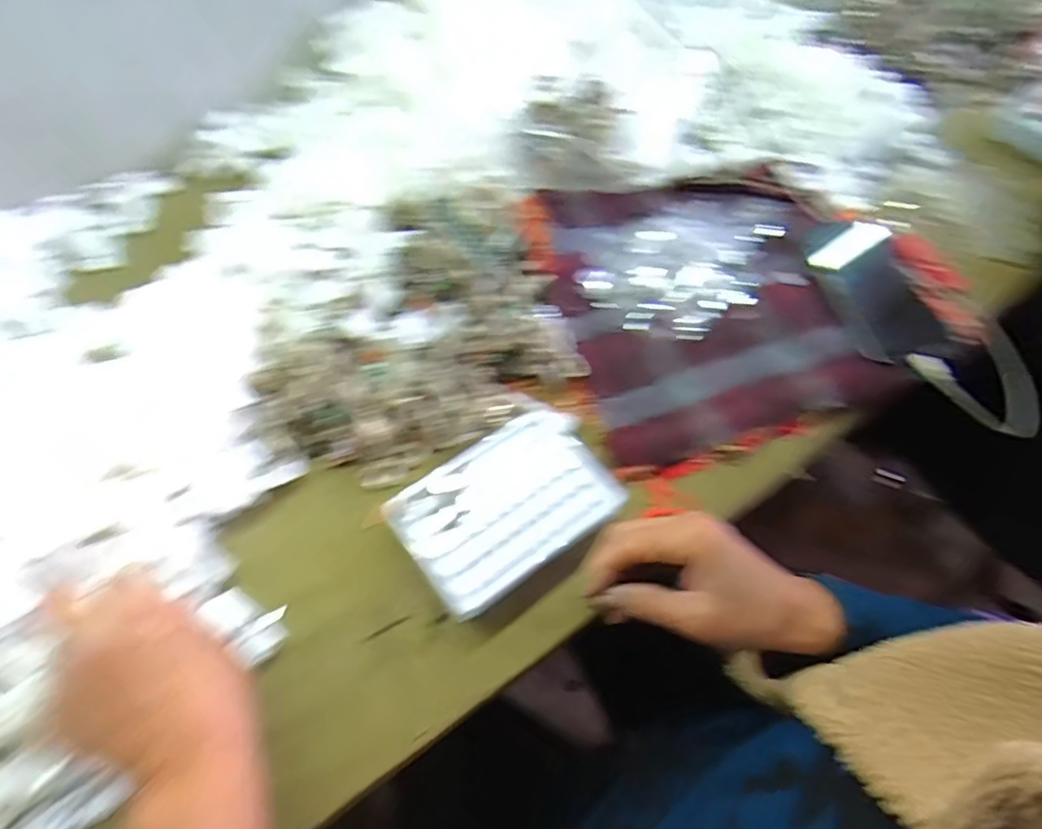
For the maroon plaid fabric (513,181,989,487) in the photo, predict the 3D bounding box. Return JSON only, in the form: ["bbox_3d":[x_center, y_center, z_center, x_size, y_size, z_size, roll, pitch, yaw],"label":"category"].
[{"bbox_3d":[0.197,-0.125,0.532,0.364,0.039,0.293,-18,57,-12],"label":"maroon plaid fabric"}]

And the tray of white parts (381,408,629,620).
[{"bbox_3d":[-0.007,0.062,0.417,0.147,0.023,0.098,-34,62,-21],"label":"tray of white parts"}]

